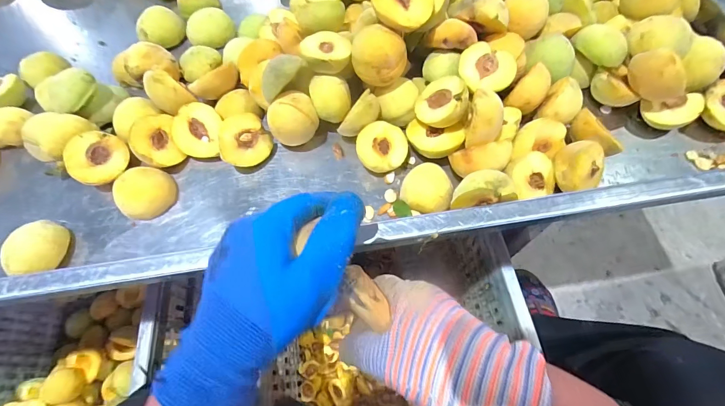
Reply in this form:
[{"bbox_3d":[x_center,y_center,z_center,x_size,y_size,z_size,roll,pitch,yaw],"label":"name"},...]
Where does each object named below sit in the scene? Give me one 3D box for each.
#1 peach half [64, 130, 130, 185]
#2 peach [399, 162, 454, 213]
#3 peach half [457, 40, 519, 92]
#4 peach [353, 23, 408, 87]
[{"bbox_3d":[-0.295,-0.050,0.394,0.058,0.055,0.028,-50,25,-25],"label":"peach half"},{"bbox_3d":[0.066,-0.012,0.370,0.050,0.025,0.051,1,60,4],"label":"peach"},{"bbox_3d":[0.132,-0.140,0.379,0.057,0.027,0.056,11,65,7],"label":"peach half"},{"bbox_3d":[0.018,-0.156,0.388,0.060,0.053,0.052,2,64,3],"label":"peach"}]

